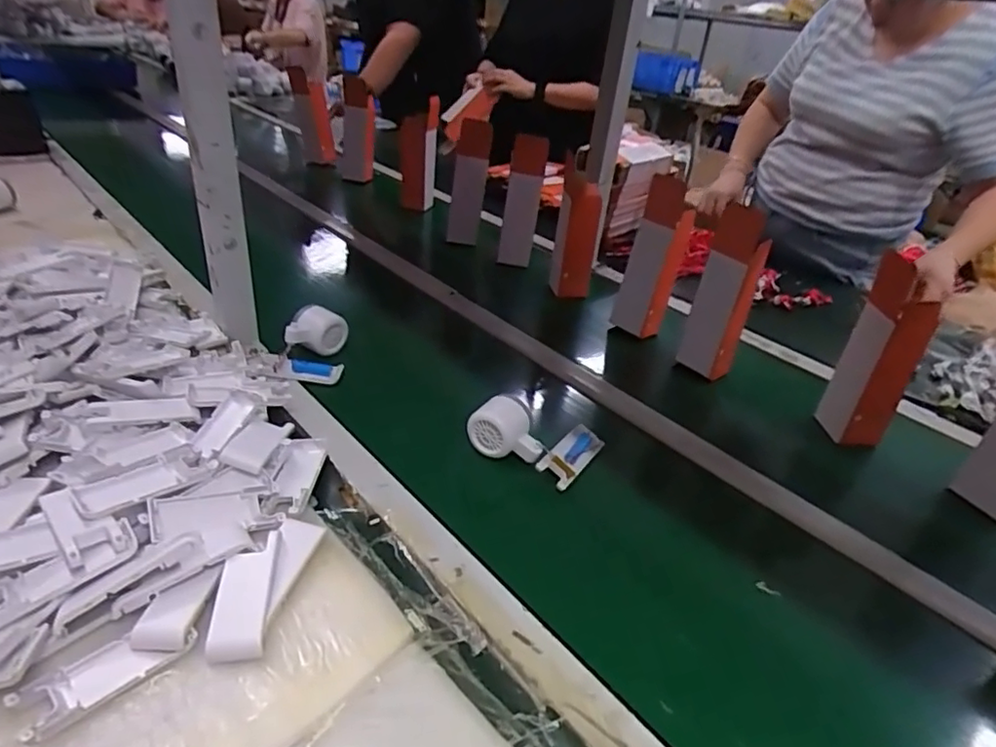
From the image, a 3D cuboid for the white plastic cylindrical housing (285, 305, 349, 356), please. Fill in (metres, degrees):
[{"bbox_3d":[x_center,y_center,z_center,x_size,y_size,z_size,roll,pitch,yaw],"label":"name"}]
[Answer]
[{"bbox_3d":[-0.246,-0.057,0.806,0.079,0.053,0.048,-7,36,-25],"label":"white plastic cylindrical housing"}]

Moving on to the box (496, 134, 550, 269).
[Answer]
[{"bbox_3d":[0.045,-0.315,1.117,0.065,0.239,0.044,9,33,-2],"label":"box"}]

